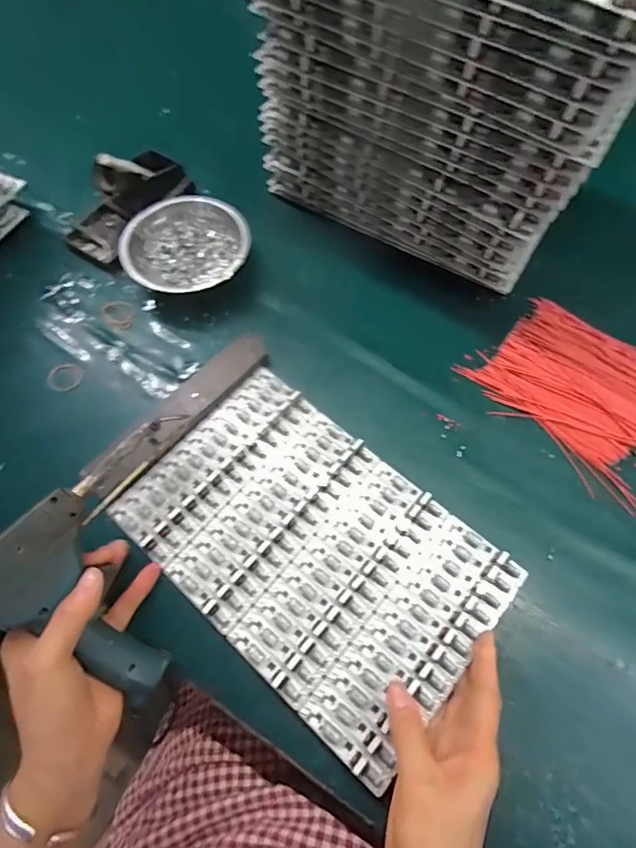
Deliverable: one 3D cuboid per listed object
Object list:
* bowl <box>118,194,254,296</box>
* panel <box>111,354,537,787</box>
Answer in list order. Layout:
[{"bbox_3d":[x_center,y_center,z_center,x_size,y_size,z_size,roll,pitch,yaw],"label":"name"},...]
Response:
[{"bbox_3d":[-0.137,-0.182,0.493,0.126,0.040,0.122,0,68,-1],"label":"bowl"},{"bbox_3d":[-0.007,0.097,0.384,0.288,0.028,0.189,40,73,14],"label":"panel"}]

